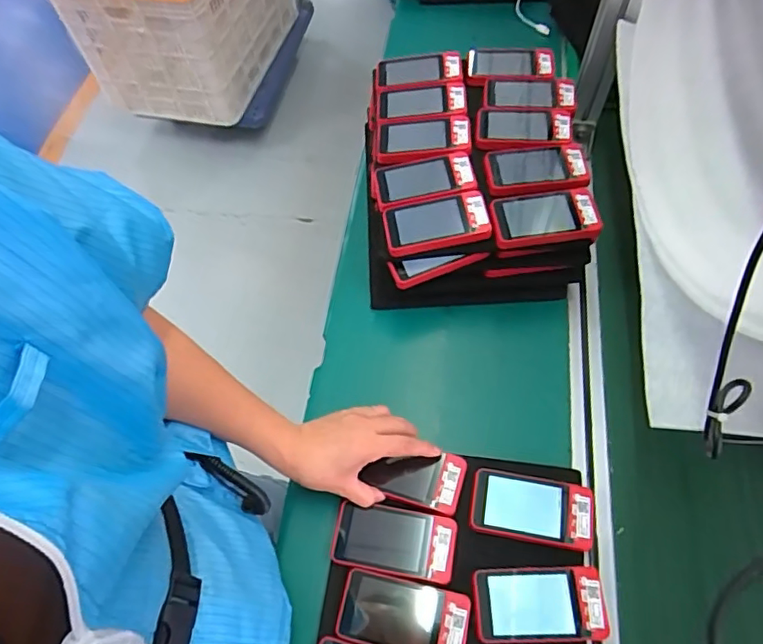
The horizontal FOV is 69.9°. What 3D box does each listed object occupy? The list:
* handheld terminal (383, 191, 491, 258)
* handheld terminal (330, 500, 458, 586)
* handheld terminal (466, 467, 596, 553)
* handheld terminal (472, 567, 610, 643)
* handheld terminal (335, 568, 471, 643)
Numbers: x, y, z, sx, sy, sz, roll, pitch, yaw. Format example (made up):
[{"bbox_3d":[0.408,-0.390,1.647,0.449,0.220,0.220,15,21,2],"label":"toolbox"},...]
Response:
[{"bbox_3d":[0.065,-0.116,0.650,0.123,0.037,0.067,-6,60,0],"label":"handheld terminal"},{"bbox_3d":[0.013,0.221,0.550,0.120,0.008,0.062,8,61,7],"label":"handheld terminal"},{"bbox_3d":[0.154,0.189,0.556,0.121,0.012,0.064,9,61,8],"label":"handheld terminal"},{"bbox_3d":[0.149,0.266,0.514,0.120,0.013,0.062,-2,60,2],"label":"handheld terminal"},{"bbox_3d":[0.021,0.279,0.517,0.119,0.011,0.062,10,61,9],"label":"handheld terminal"}]

